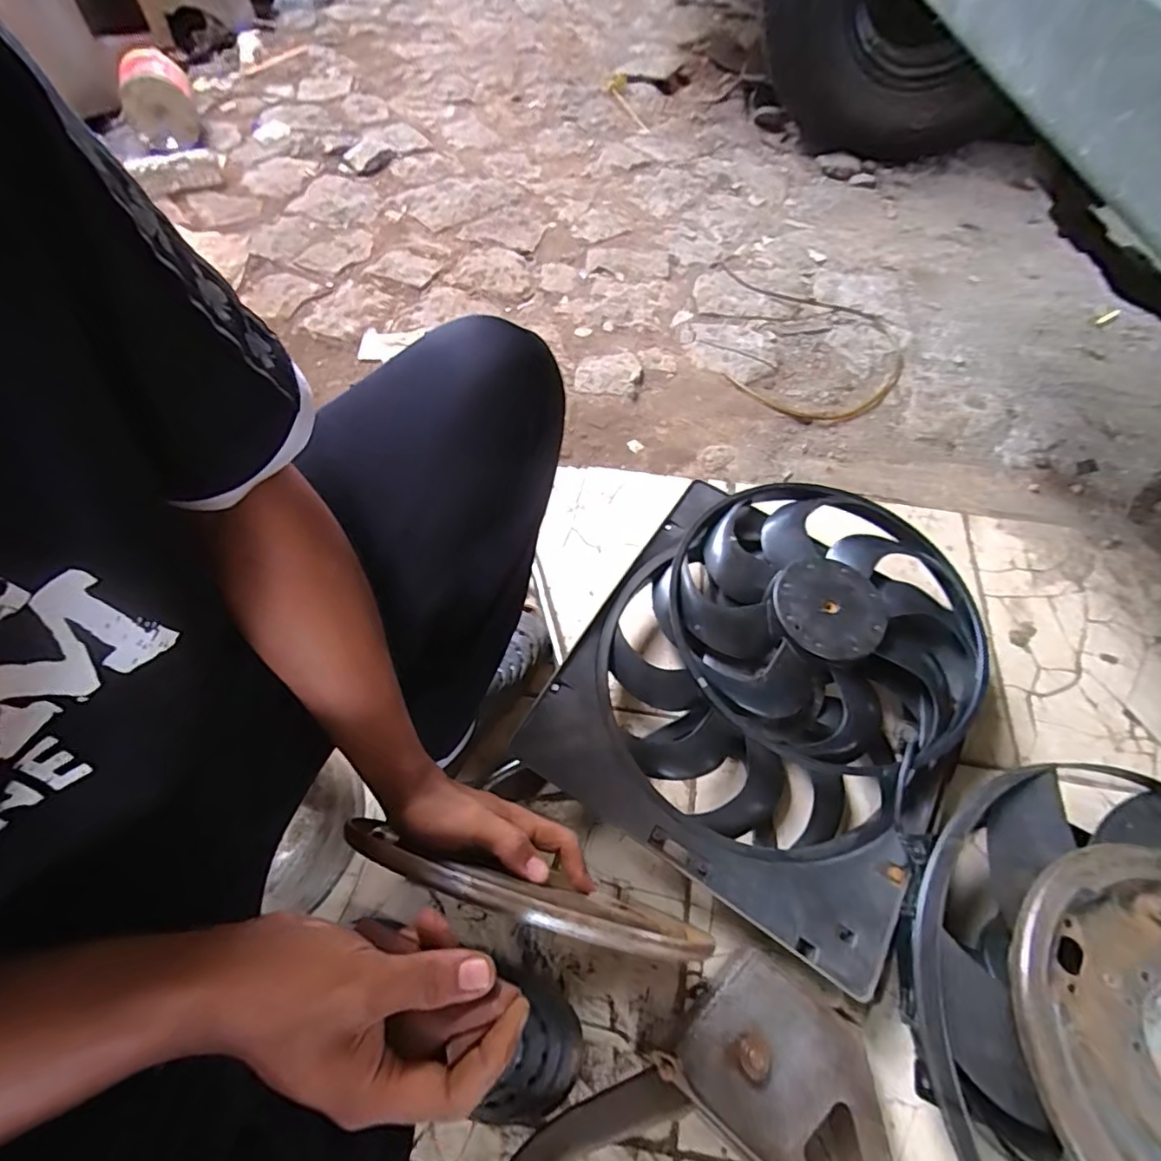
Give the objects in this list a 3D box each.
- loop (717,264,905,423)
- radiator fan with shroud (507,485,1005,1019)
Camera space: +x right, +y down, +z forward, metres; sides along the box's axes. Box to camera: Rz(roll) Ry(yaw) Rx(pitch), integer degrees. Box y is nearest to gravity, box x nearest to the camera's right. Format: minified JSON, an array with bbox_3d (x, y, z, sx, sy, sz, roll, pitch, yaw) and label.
[{"bbox_3d":[0.385,-0.462,1.081,0.449,0.025,0.297,36,68,23],"label":"loop"},{"bbox_3d":[0.237,0.106,0.695,0.425,0.107,0.529,29,64,15],"label":"radiator fan with shroud"}]

